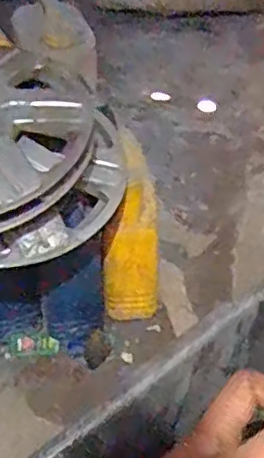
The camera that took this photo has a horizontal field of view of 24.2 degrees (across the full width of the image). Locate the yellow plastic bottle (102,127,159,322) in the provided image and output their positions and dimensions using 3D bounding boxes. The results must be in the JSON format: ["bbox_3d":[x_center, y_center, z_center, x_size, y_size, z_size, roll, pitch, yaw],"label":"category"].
[{"bbox_3d":[0.005,0.015,0.977,0.088,0.280,0.110,5,41,3],"label":"yellow plastic bottle"}]

